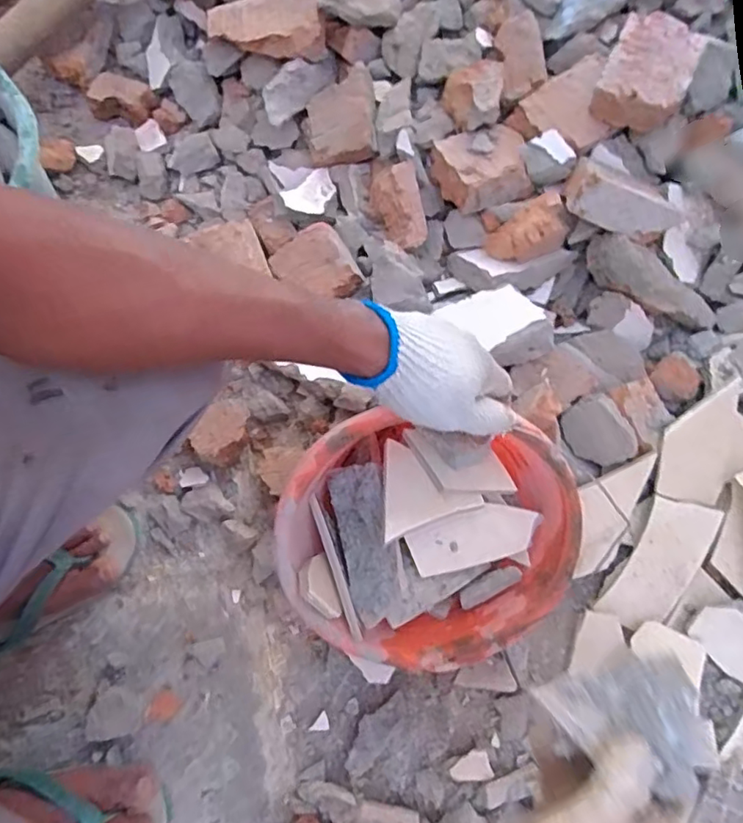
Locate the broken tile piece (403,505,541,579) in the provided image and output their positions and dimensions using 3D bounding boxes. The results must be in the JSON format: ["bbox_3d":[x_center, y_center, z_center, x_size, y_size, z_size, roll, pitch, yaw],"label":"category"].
[{"bbox_3d":[0.091,0.112,0.516,0.115,0.004,0.047,-17,90,-7],"label":"broken tile piece"}]

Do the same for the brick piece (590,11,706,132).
[{"bbox_3d":[0.292,-0.359,0.622,0.086,0.055,0.102,24,77,8],"label":"brick piece"}]

